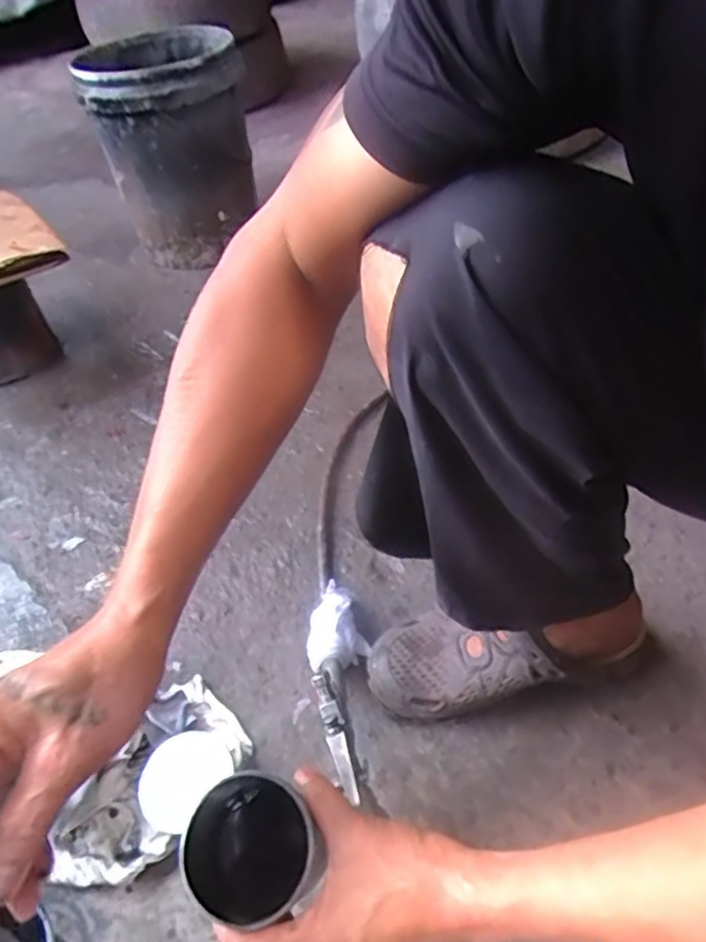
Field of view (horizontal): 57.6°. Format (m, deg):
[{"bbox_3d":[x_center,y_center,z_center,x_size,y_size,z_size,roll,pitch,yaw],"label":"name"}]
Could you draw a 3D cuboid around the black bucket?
[{"bbox_3d":[-0.342,-0.641,1.262,0.268,0.317,0.278,-12,45,-6],"label":"black bucket"}]

